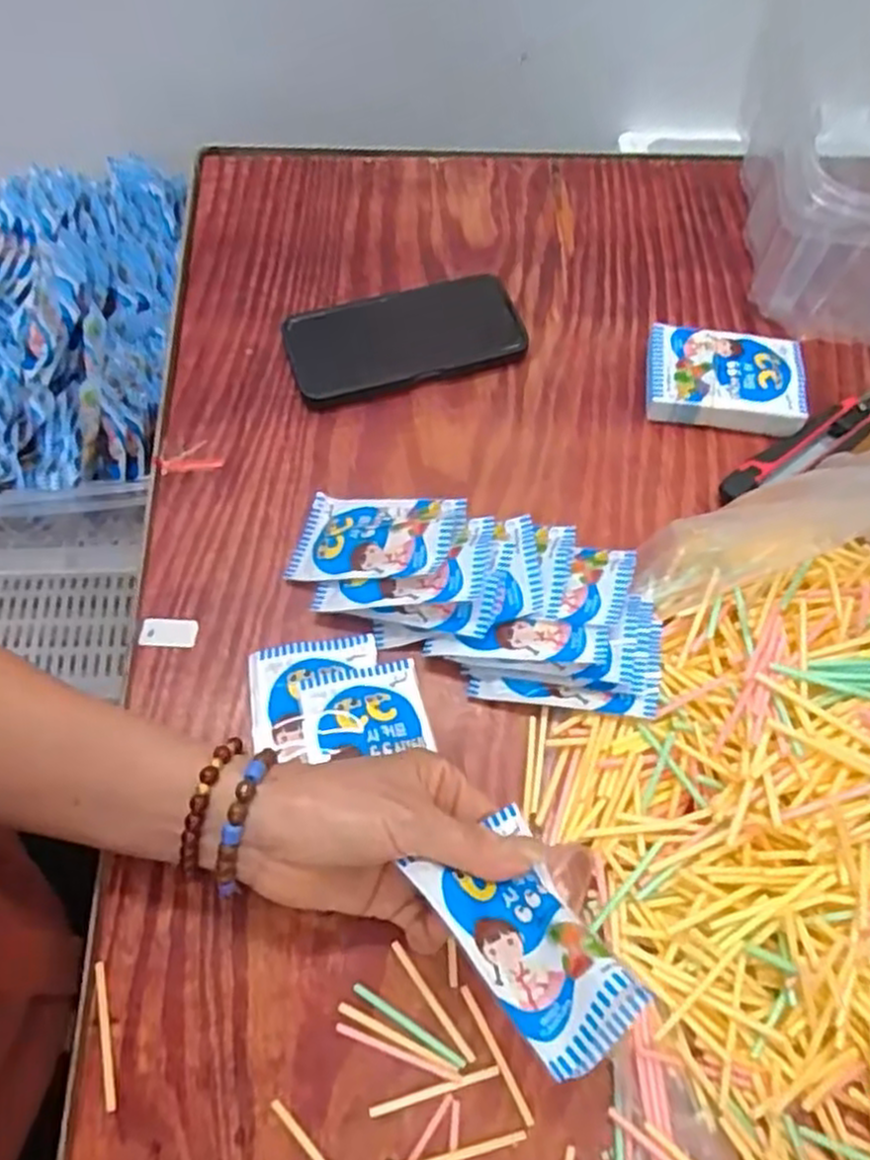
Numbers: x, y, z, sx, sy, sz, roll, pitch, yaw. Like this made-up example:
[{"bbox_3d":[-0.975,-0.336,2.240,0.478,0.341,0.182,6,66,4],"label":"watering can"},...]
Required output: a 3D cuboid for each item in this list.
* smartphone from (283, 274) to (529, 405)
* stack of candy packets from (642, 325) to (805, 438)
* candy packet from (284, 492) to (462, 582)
[{"bbox_3d":[-0.022,-0.176,0.544,0.163,0.012,0.081,-18,65,-5],"label":"smartphone"},{"bbox_3d":[0.205,-0.142,0.537,0.106,0.026,0.073,9,64,1],"label":"stack of candy packets"},{"bbox_3d":[-0.038,-0.027,0.462,0.105,0.008,0.062,1,55,23],"label":"candy packet"}]

